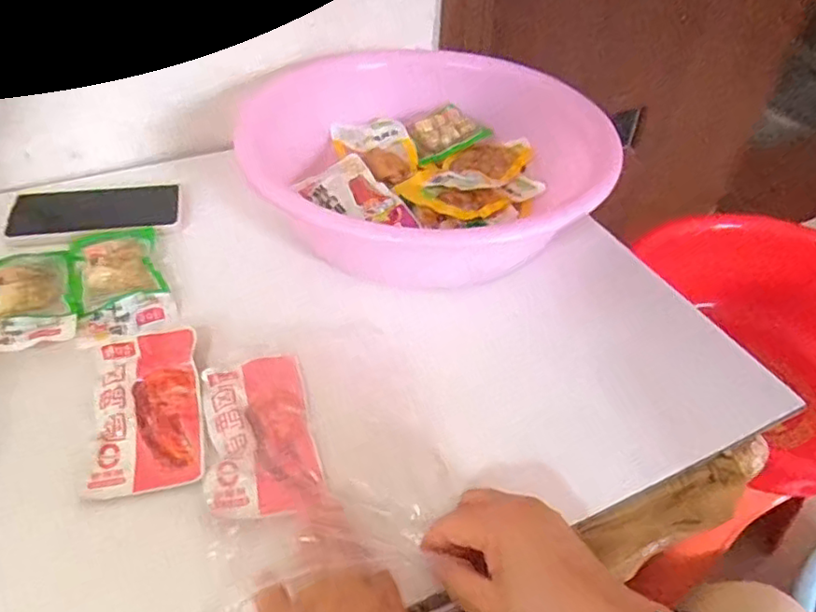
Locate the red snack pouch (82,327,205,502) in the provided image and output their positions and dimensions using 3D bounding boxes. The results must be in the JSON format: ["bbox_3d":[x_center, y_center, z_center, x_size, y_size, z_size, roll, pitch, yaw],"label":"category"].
[{"bbox_3d":[-0.191,0.074,0.451,0.073,0.013,0.133,-9,46,-11],"label":"red snack pouch"}]

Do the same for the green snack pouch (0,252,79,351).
[{"bbox_3d":[-0.323,-0.009,0.519,0.076,0.015,0.121,-15,47,-16],"label":"green snack pouch"}]

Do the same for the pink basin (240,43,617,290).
[{"bbox_3d":[0.008,-0.143,0.618,0.318,0.094,0.318,1,45,-1],"label":"pink basin"}]

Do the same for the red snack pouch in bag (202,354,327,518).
[{"bbox_3d":[-0.106,0.088,0.439,0.072,0.011,0.134,-10,46,-12],"label":"red snack pouch in bag"}]

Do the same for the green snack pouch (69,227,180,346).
[{"bbox_3d":[-0.253,-0.026,0.540,0.074,0.012,0.139,-16,48,-17],"label":"green snack pouch"}]

